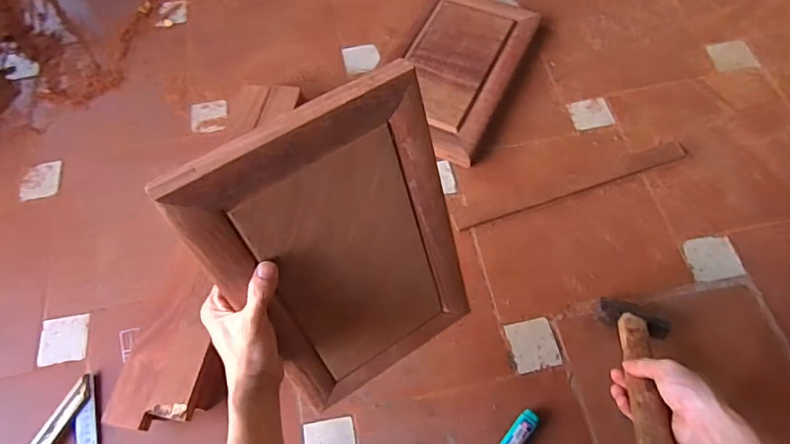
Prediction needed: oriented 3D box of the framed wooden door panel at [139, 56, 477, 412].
[{"bbox_3d":[-0.043,0.046,0.533,0.231,0.362,0.024,-32,46,-13],"label":"framed wooden door panel"}]

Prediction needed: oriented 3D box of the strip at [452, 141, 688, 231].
[{"bbox_3d":[0.294,-0.065,0.840,0.407,0.011,0.034,-19,64,-6],"label":"strip"}]

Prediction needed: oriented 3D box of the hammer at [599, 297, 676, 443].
[{"bbox_3d":[0.285,0.183,0.575,0.078,0.032,0.304,18,25,12],"label":"hammer"}]

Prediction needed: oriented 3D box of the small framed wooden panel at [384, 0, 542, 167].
[{"bbox_3d":[0.105,-0.295,0.953,0.232,0.037,0.383,23,67,14],"label":"small framed wooden panel"}]

